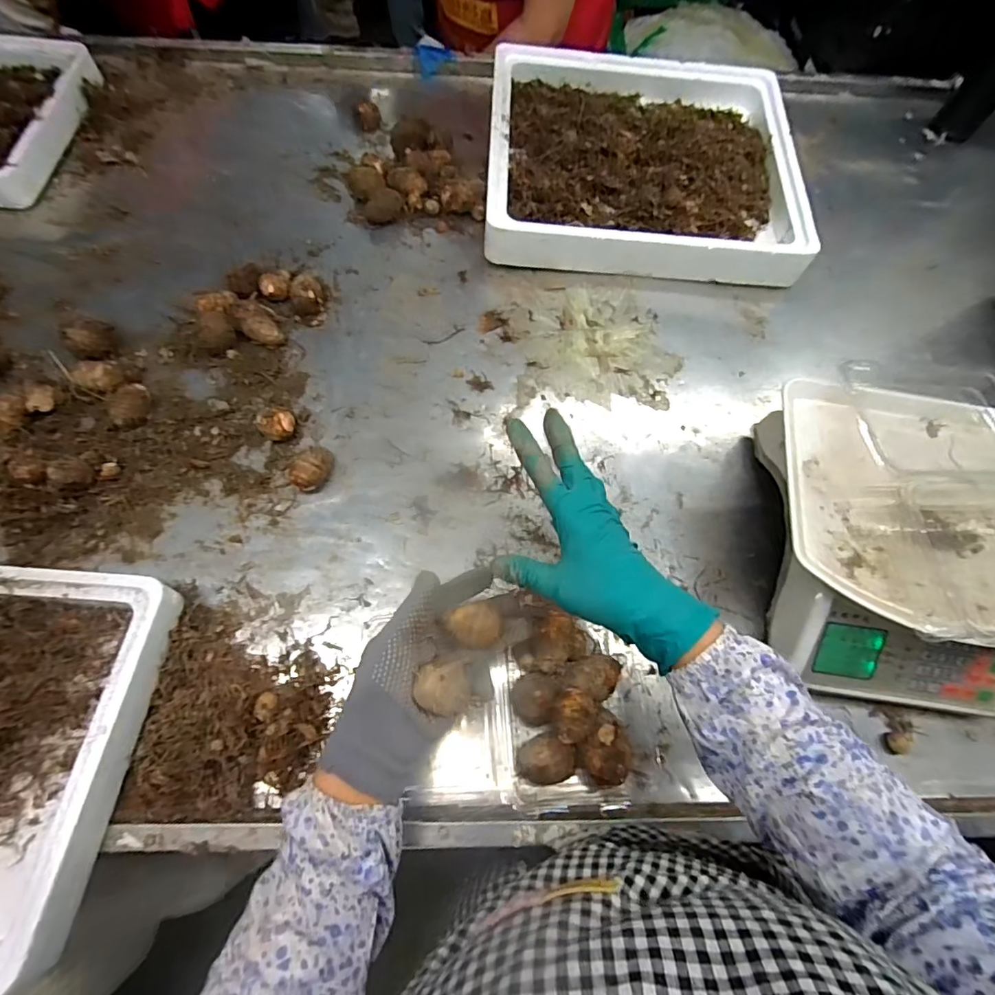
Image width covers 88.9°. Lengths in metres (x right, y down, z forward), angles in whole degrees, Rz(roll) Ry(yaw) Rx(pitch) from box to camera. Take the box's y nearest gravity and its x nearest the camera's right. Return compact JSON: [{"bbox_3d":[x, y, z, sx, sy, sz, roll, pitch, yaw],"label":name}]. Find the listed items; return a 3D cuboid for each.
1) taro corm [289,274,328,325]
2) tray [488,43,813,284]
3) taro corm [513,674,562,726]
[{"bbox_3d":[-0.246,-0.260,0.657,0.048,0.034,0.069,-10,68,-7],"label":"taro corm"},{"bbox_3d":[0.211,-0.509,0.764,0.448,0.072,0.428,1,67,-2],"label":"tray"},{"bbox_3d":[0.034,0.189,0.475,0.038,0.044,0.043,14,67,3],"label":"taro corm"}]

